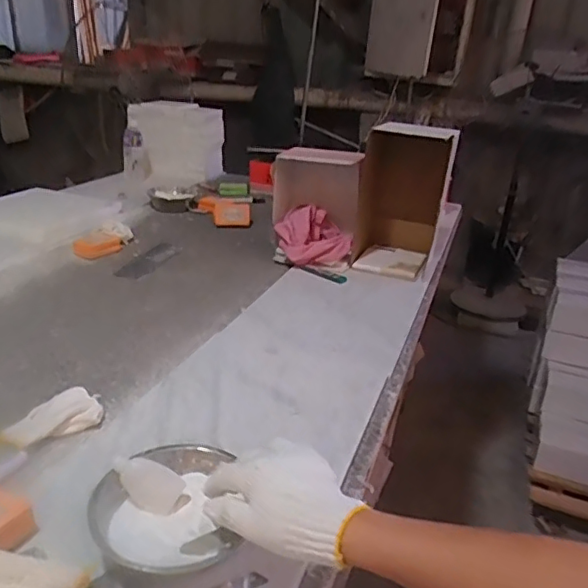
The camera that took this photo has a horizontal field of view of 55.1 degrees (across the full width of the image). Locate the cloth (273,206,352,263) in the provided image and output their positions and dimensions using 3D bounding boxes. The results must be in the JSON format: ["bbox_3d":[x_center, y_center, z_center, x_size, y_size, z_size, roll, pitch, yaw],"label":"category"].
[{"bbox_3d":[0.052,-0.129,1.320,0.172,0.119,0.086,-4,26,-18],"label":"cloth"}]

